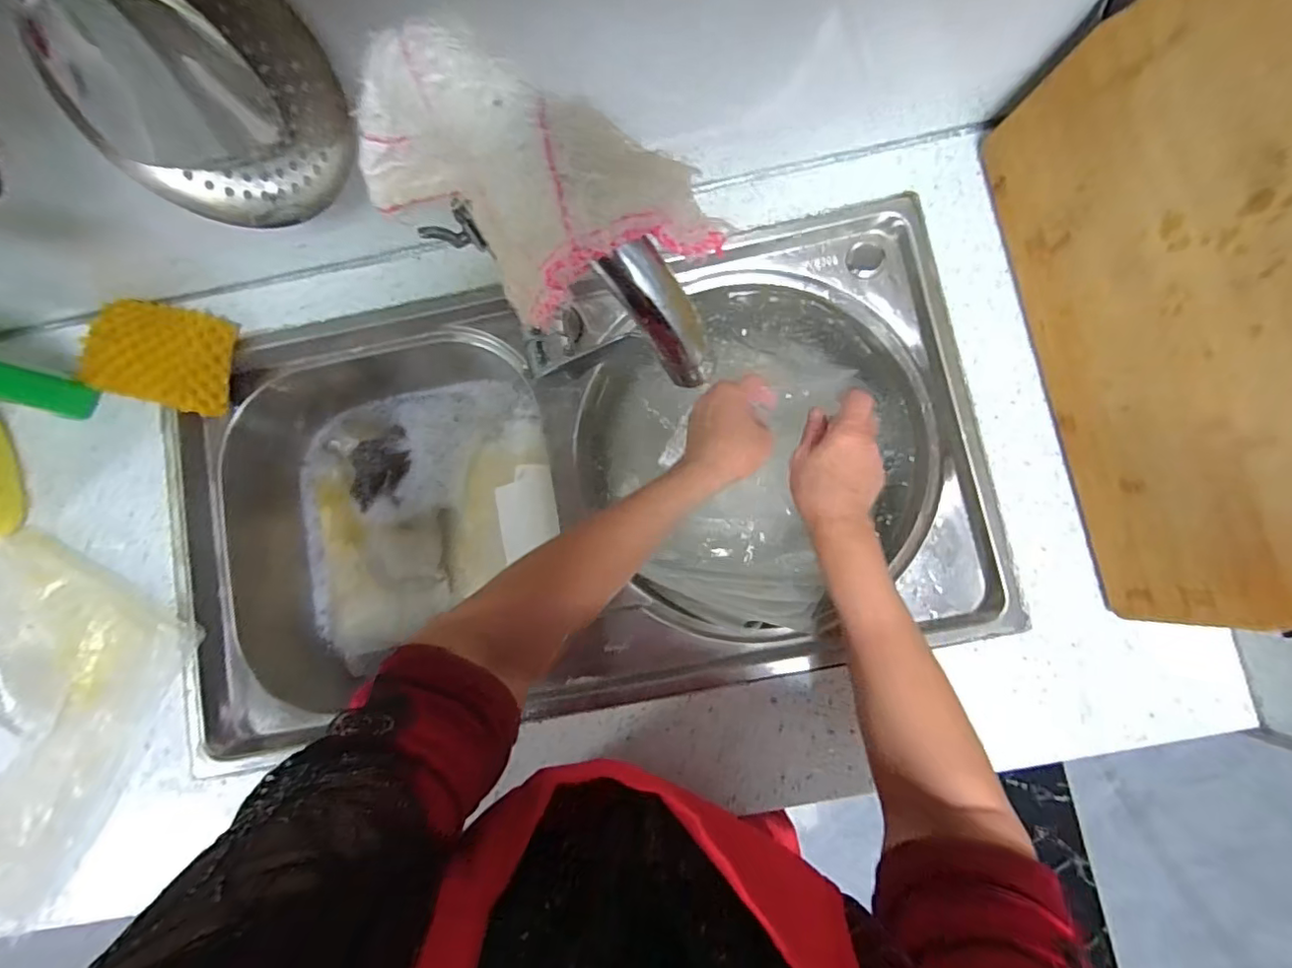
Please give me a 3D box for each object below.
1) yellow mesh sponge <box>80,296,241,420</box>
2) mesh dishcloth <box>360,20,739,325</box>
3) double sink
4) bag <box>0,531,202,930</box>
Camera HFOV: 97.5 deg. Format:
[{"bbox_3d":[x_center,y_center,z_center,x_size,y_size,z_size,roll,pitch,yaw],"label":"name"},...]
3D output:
[{"bbox_3d":[-0.453,-0.122,0.526,0.121,0.024,0.091,14,85,5],"label":"yellow mesh sponge"},{"bbox_3d":[-0.060,-0.118,0.213,0.164,0.089,0.073,27,87,23],"label":"mesh dishcloth"},{"bbox_3d":[-0.064,0.000,0.595,0.740,0.170,0.412,-9,84,3],"label":"double sink"},{"bbox_3d":[-0.543,0.204,0.463,0.186,0.096,0.277,24,86,6],"label":"bag"}]

